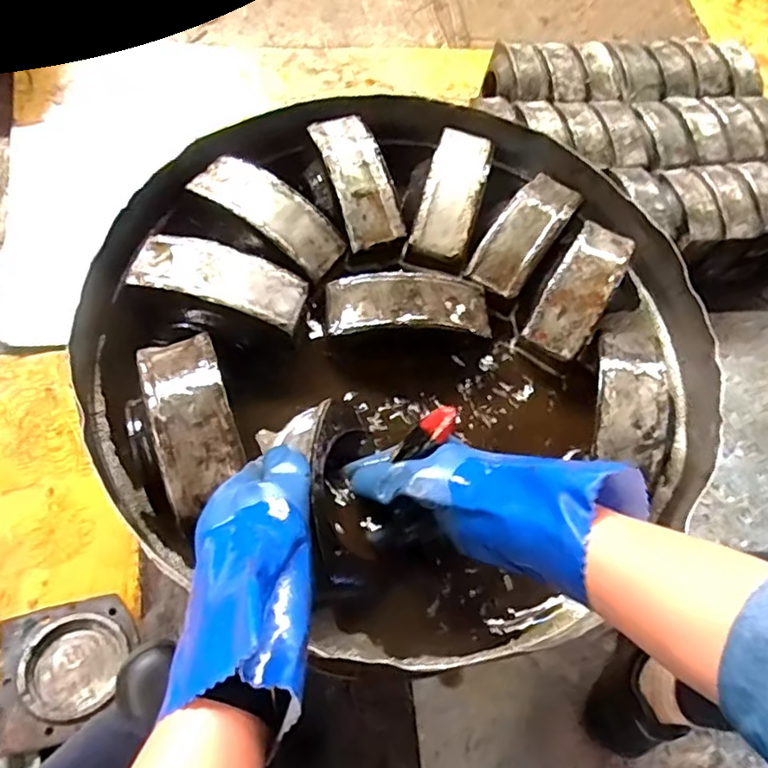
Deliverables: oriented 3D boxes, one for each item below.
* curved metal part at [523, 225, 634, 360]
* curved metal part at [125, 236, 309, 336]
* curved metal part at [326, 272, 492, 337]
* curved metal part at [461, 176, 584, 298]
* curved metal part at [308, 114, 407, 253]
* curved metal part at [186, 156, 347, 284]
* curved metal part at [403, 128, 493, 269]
[{"bbox_3d":[0.202,-0.101,0.618,0.060,0.031,0.158,31,65,6],"label":"curved metal part"},{"bbox_3d":[-0.153,-0.096,0.567,0.154,0.033,0.059,16,65,-1],"label":"curved metal part"},{"bbox_3d":[0.025,-0.078,0.590,0.158,0.030,0.059,2,66,-8],"label":"curved metal part"},{"bbox_3d":[0.153,-0.166,0.643,0.062,0.031,0.166,35,66,8],"label":"curved metal part"},{"bbox_3d":[-0.030,-0.220,0.647,0.062,0.035,0.161,-16,69,-15],"label":"curved metal part"},{"bbox_3d":[-0.119,-0.172,0.615,0.166,0.039,0.063,34,66,7],"label":"curved metal part"},{"bbox_3d":[0.075,-0.208,0.657,0.064,0.039,0.166,15,78,5],"label":"curved metal part"}]

